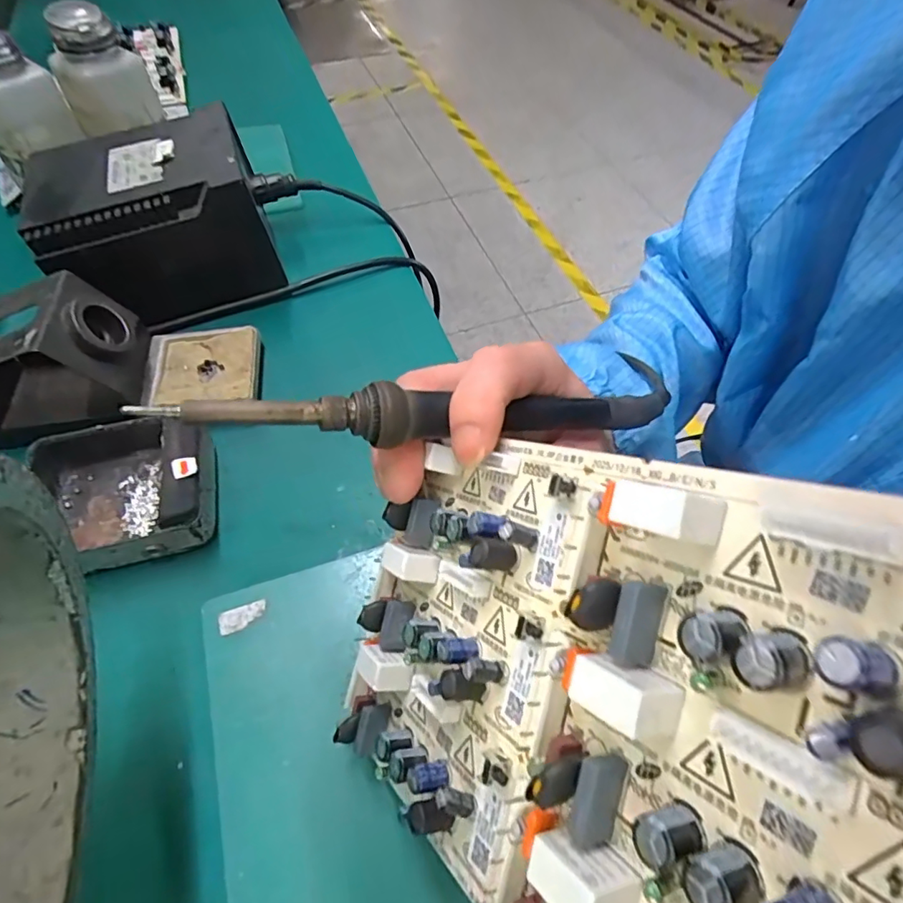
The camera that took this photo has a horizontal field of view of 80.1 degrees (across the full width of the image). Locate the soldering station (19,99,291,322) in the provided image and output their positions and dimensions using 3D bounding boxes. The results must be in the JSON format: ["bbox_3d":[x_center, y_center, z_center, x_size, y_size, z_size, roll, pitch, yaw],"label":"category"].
[{"bbox_3d":[-0.210,-0.168,0.391,0.139,0.094,0.115,-16,57,-10],"label":"soldering station"}]

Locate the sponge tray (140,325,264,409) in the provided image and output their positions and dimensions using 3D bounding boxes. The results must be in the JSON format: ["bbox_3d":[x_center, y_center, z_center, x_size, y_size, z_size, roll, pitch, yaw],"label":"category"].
[{"bbox_3d":[-0.163,-0.055,0.354,0.070,0.016,0.063,-9,56,-6],"label":"sponge tray"}]

